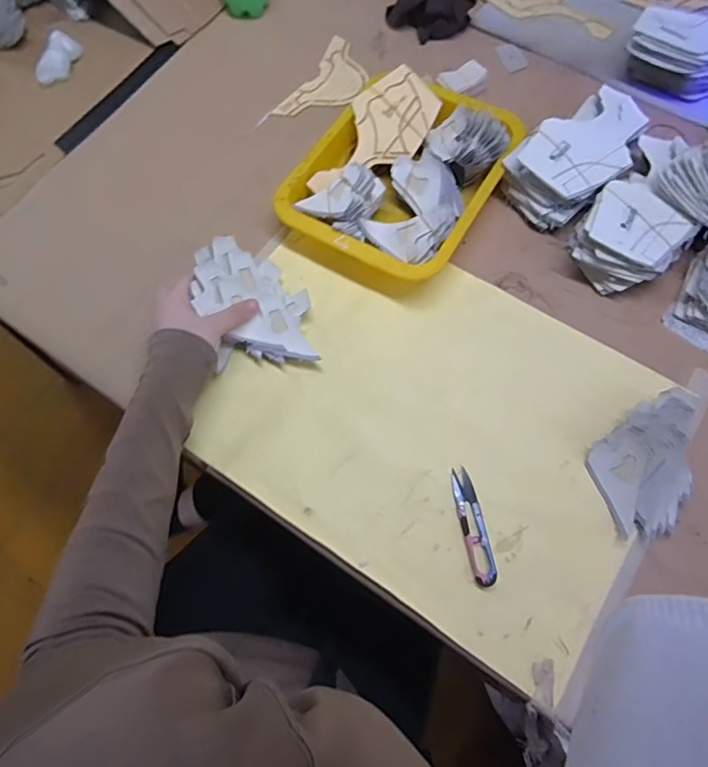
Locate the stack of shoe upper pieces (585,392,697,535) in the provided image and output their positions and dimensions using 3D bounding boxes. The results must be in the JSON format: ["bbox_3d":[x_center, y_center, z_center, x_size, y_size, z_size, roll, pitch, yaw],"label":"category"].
[{"bbox_3d":[0.255,0.068,0.454,0.080,0.041,0.116,-4,67,-1],"label":"stack of shoe upper pieces"}]

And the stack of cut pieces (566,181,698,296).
[{"bbox_3d":[0.282,-0.151,0.546,0.098,0.053,0.109,37,73,15],"label":"stack of cut pieces"}]

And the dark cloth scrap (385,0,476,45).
[{"bbox_3d":[0.103,-0.512,0.710,0.106,0.040,0.085,31,71,14],"label":"dark cloth scrap"}]

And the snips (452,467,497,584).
[{"bbox_3d":[0.104,0.123,0.458,0.020,0.014,0.099,-9,67,-4],"label":"snips"}]

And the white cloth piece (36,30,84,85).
[{"bbox_3d":[-0.380,-0.418,0.675,0.032,0.021,0.077,12,68,5],"label":"white cloth piece"}]

